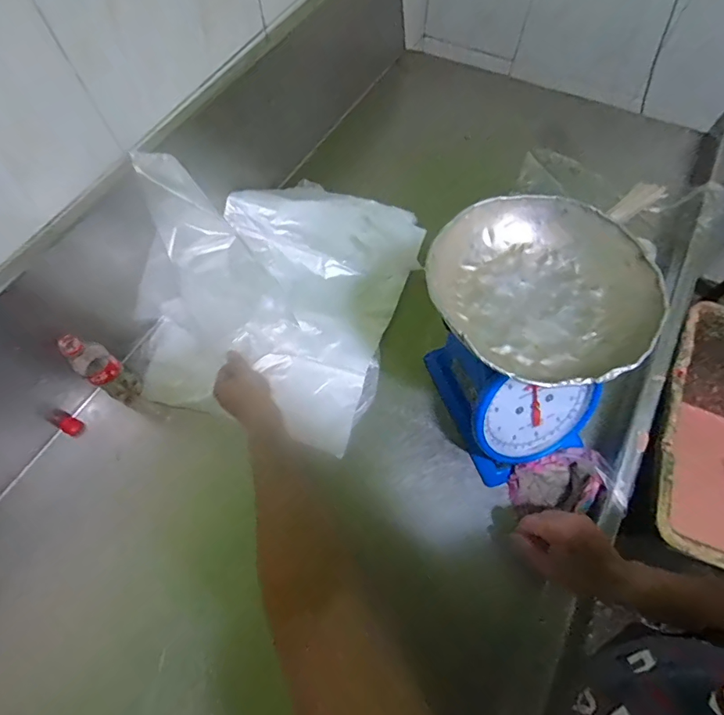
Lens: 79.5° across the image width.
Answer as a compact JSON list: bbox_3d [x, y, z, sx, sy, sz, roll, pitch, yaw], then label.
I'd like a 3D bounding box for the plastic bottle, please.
[{"bbox_3d":[-0.423,0.022,0.715,0.060,0.192,0.052,29,69,13],"label":"plastic bottle"}]

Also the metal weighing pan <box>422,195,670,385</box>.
[{"bbox_3d":[0.206,-0.080,0.518,0.245,0.064,0.246,0,65,1],"label":"metal weighing pan"}]

